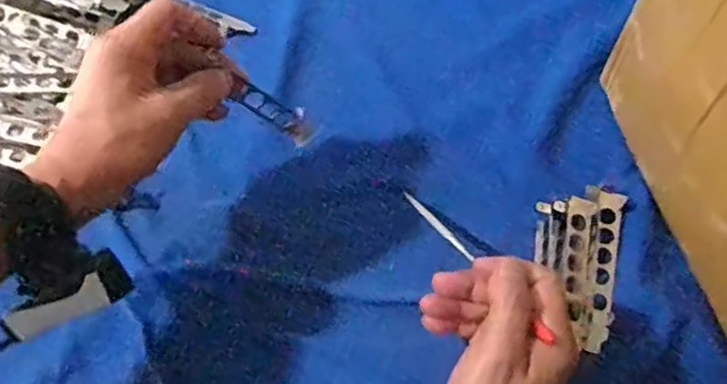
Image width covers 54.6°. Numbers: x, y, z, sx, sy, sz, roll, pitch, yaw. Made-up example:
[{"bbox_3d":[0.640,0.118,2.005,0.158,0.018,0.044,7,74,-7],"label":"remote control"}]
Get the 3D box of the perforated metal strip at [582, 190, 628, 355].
[{"bbox_3d":[0.170,0.054,0.496,0.025,0.006,0.121,22,64,-13],"label":"perforated metal strip"}]

